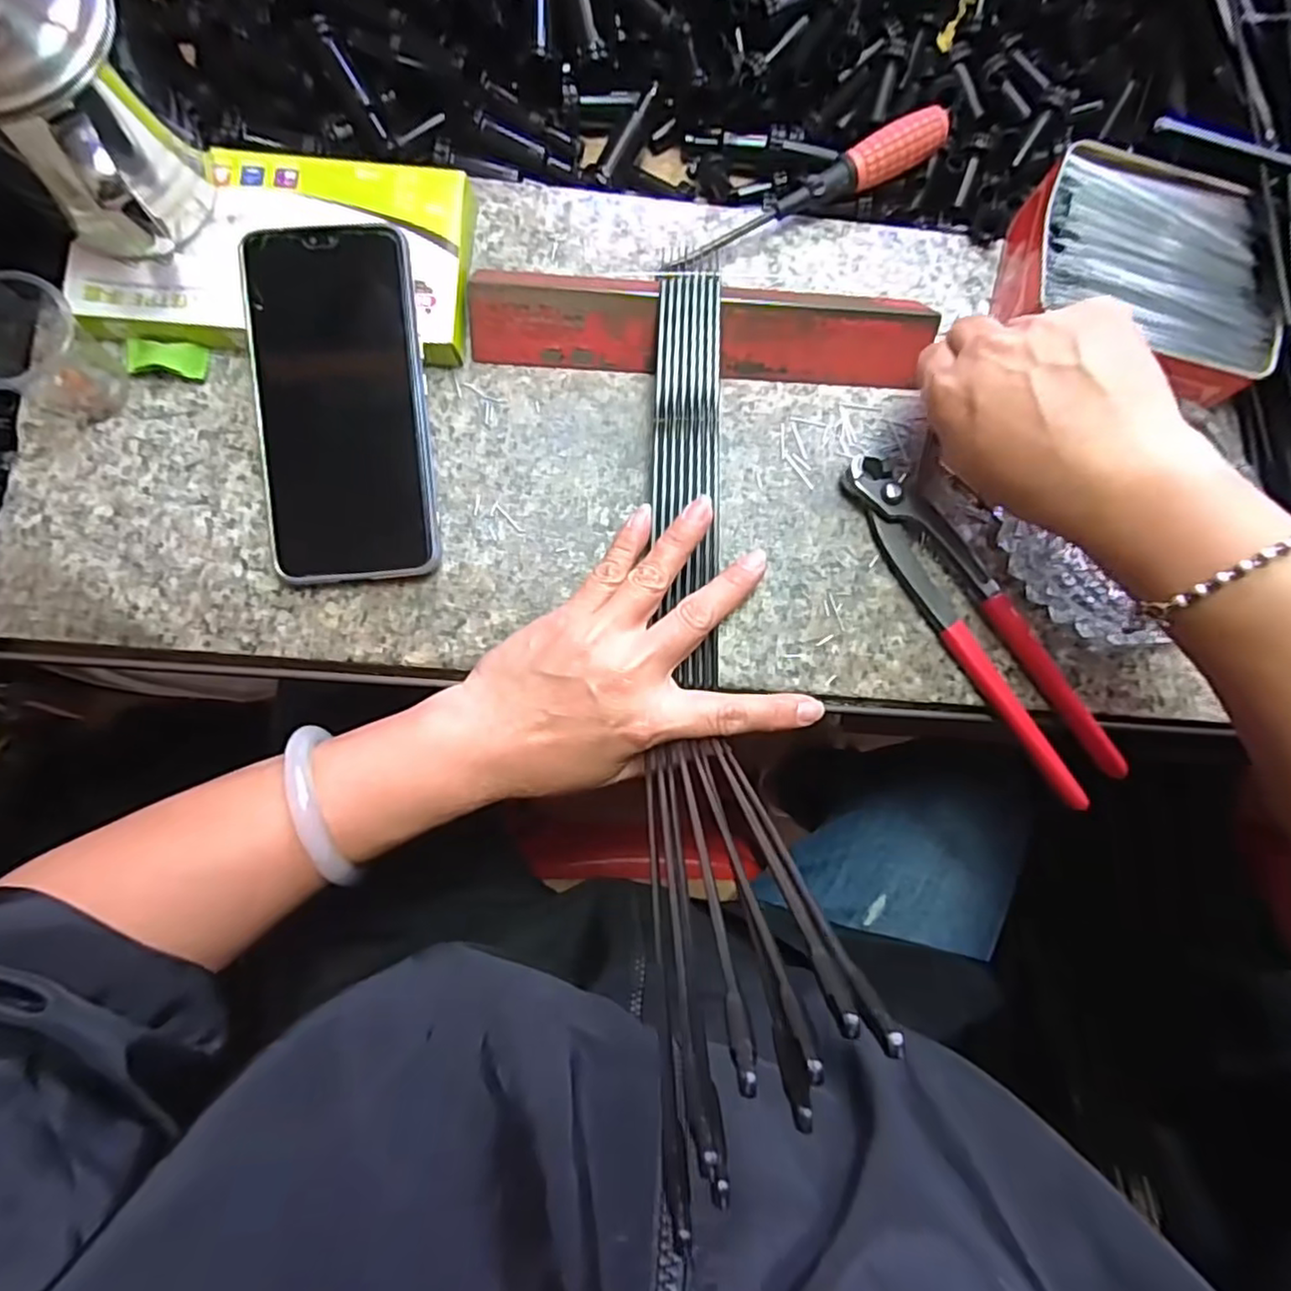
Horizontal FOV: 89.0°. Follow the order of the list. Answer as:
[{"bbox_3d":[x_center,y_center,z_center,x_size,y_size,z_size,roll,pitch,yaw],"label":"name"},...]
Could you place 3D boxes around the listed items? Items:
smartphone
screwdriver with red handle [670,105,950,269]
[{"bbox_3d":[-0.139,-0.109,0.300,0.074,0.007,0.156,-5,93,-2],"label":"smartphone"},{"bbox_3d":[0.084,-0.234,0.340,0.151,0.025,0.020,-25,86,-7],"label":"screwdriver with red handle"}]

